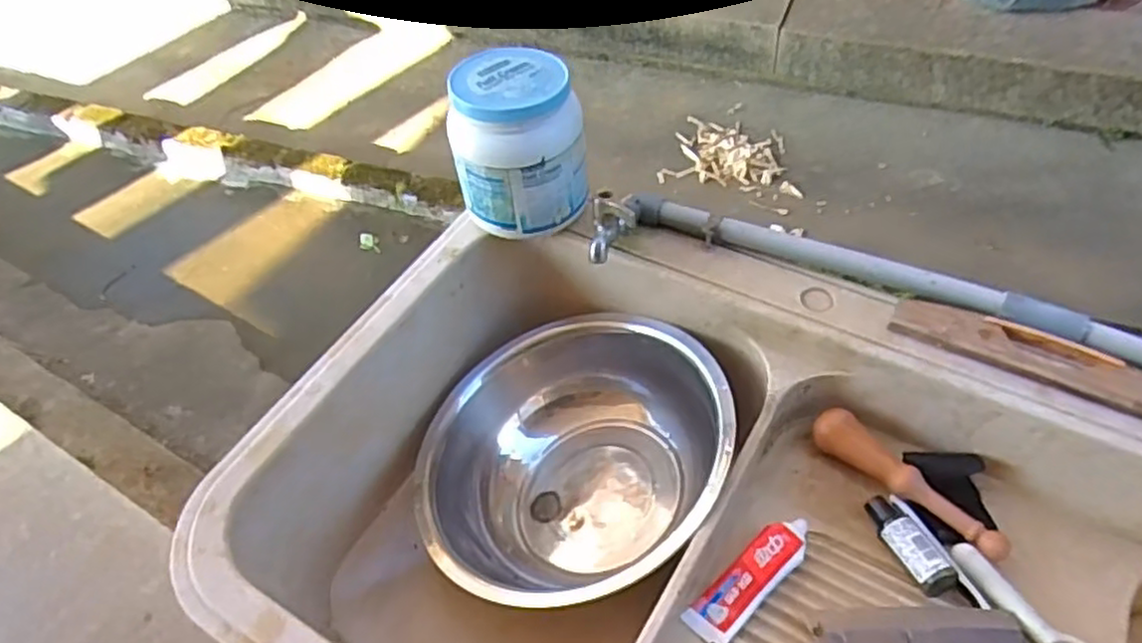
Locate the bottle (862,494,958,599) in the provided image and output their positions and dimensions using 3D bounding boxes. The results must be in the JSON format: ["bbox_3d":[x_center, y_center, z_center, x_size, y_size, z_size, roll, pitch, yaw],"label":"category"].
[{"bbox_3d":[0.300,0.197,0.643,0.033,0.029,0.095,-18,39,-8],"label":"bottle"}]

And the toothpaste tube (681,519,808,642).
[{"bbox_3d":[0.157,0.219,0.617,0.142,0.023,0.039,-39,58,-23],"label":"toothpaste tube"}]

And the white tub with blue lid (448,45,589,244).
[{"bbox_3d":[-0.058,-0.191,0.768,0.132,0.157,0.128,-3,51,4],"label":"white tub with blue lid"}]

